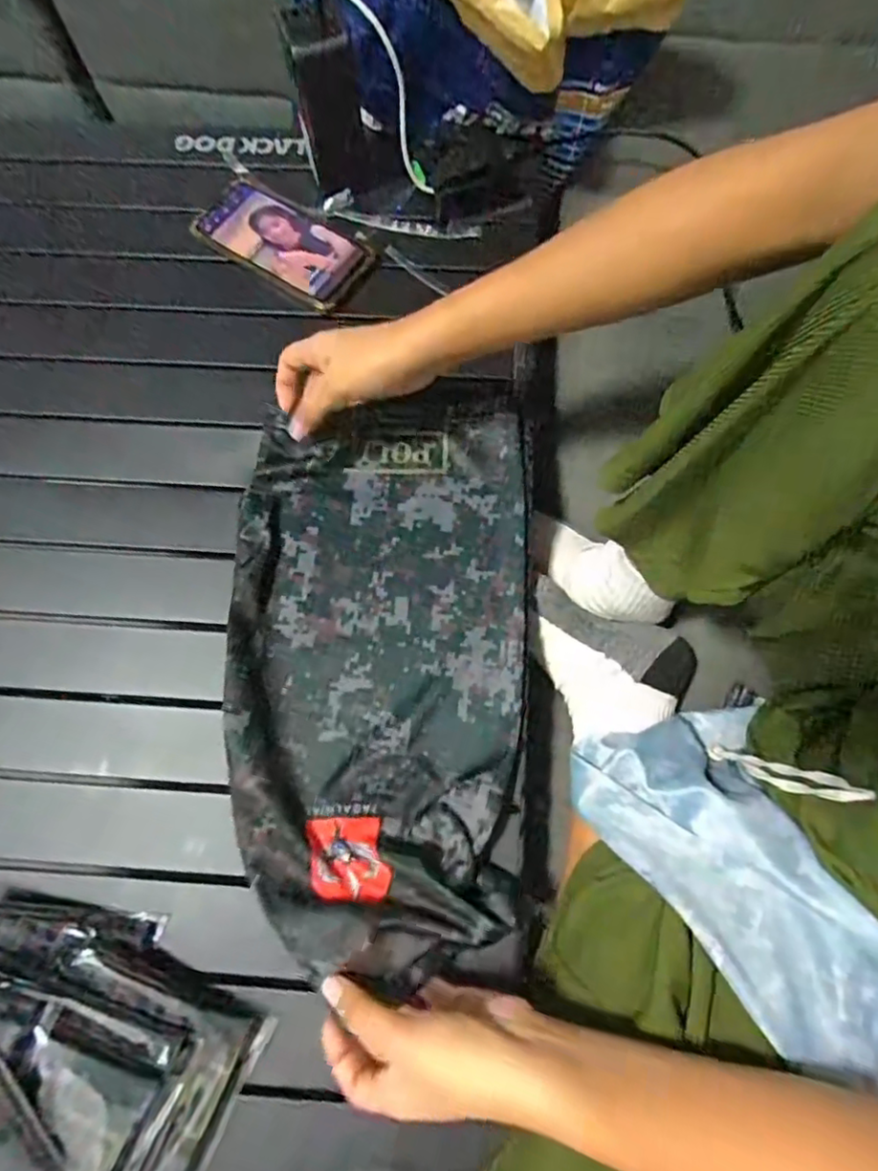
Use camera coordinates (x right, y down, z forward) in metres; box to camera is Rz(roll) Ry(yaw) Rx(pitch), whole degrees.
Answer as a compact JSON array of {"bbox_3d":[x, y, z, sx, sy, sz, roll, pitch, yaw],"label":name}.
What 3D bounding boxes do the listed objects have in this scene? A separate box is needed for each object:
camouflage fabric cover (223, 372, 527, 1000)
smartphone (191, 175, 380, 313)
[{"bbox_3d":[-0.045,0.041,0.449,0.222,0.035,0.439,2,70,3],"label":"camouflage fabric cover"},{"bbox_3d":[-0.148,-0.326,0.561,0.172,0.014,0.095,28,75,9],"label":"smartphone"}]

